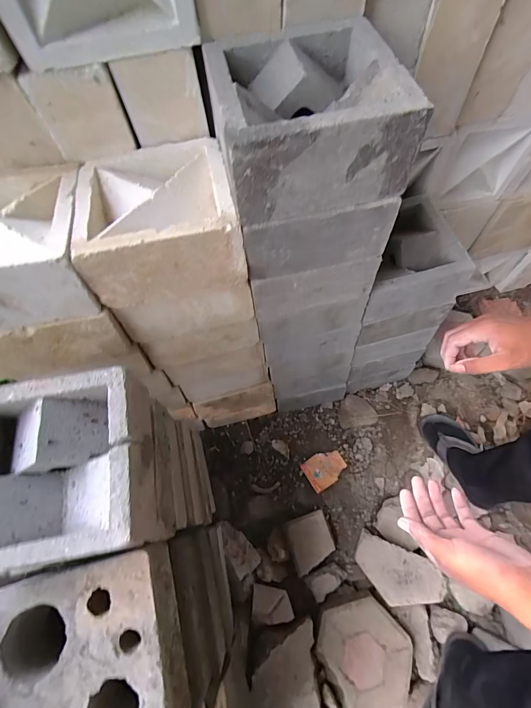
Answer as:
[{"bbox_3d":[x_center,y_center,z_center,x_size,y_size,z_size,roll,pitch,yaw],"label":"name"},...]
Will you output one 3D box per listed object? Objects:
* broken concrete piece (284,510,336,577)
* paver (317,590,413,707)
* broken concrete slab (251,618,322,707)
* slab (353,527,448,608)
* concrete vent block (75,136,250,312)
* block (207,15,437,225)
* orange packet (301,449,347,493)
[{"bbox_3d":[0.109,0.452,0.838,0.110,0.026,0.114,-28,58,7],"label":"broken concrete piece"},{"bbox_3d":[0.218,0.648,0.752,0.179,0.045,0.204,-26,65,-11],"label":"paver"},{"bbox_3d":[0.045,0.704,0.710,0.139,0.032,0.221,-6,63,-2],"label":"broken concrete slab"},{"bbox_3d":[0.300,0.506,0.795,0.189,0.034,0.117,24,68,12],"label":"slab"},{"bbox_3d":[-0.144,-0.191,0.475,0.194,0.092,0.196,-11,65,-4],"label":"concrete vent block"},{"bbox_3d":[0.046,-0.280,0.407,0.201,0.104,0.198,-11,65,-4],"label":"block"},{"bbox_3d":[0.165,0.314,0.948,0.109,0.004,0.087,-30,66,-13],"label":"orange packet"}]

